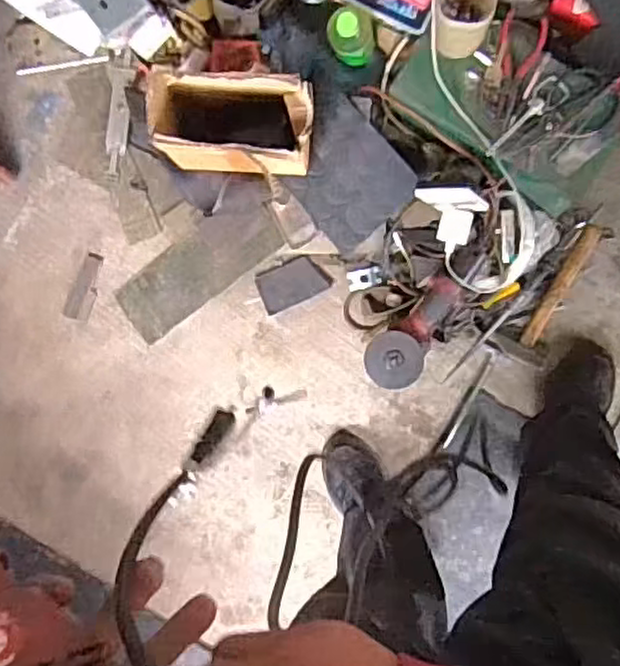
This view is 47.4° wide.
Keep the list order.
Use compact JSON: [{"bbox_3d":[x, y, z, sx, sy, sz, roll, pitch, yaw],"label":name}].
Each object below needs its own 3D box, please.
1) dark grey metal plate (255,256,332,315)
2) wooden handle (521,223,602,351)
[{"bbox_3d":[-0.030,-0.085,1.184,0.115,0.011,0.071,-24,89,2],"label":"dark grey metal plate"},{"bbox_3d":[0.408,-0.075,1.147,0.032,0.023,0.216,30,91,2],"label":"wooden handle"}]

